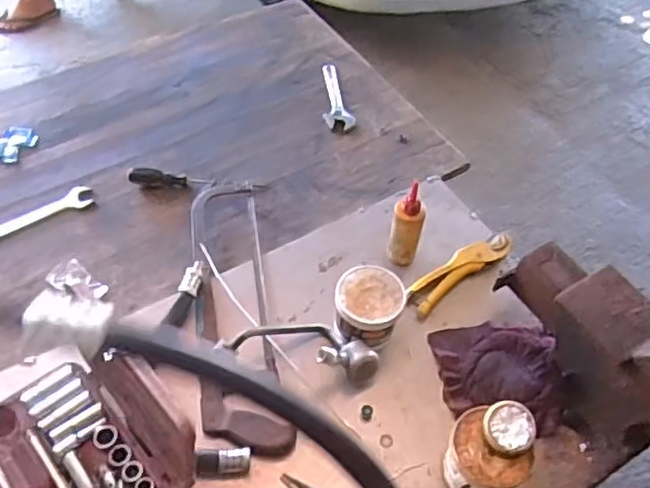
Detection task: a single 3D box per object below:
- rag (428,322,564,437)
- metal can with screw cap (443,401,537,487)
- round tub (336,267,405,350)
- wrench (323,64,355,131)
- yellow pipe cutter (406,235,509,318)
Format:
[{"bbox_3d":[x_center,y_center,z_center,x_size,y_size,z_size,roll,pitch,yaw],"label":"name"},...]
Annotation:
[{"bbox_3d":[0.228,0.172,0.861,0.157,0.030,0.142,4,51,-1],"label":"rag"},{"bbox_3d":[0.186,0.243,0.744,0.079,0.119,0.083,3,51,1],"label":"metal can with screw cap"},{"bbox_3d":[0.058,0.090,0.872,0.086,0.098,0.084,1,51,-1],"label":"round tub"},{"bbox_3d":[0.017,-0.286,1.246,0.052,0.013,0.188,-4,52,-8],"label":"wrench"},{"bbox_3d":[0.203,0.039,0.968,0.199,0.038,0.047,-30,59,-25],"label":"yellow pipe cutter"}]

